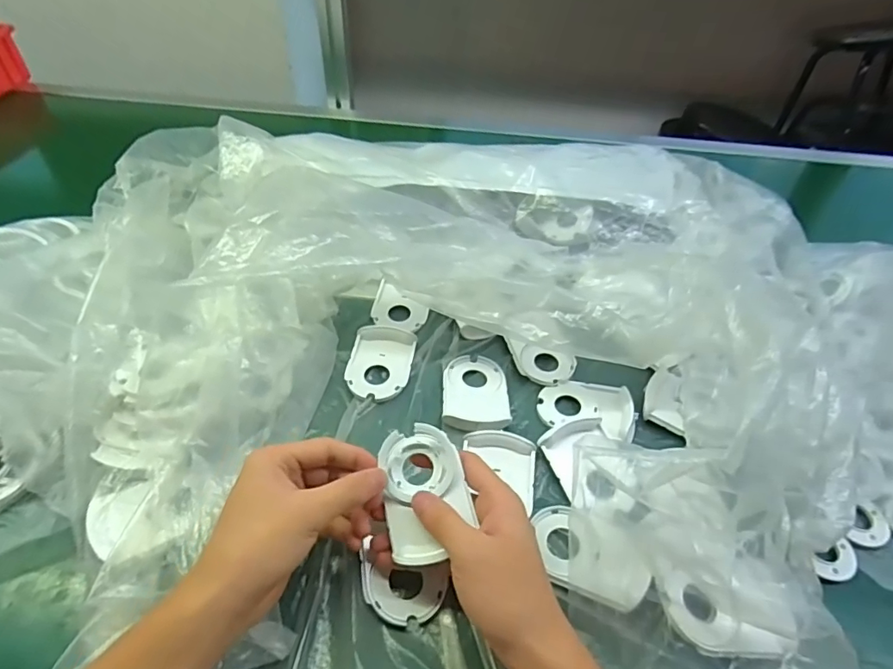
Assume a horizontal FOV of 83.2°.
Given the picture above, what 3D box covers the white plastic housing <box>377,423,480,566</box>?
[{"bbox_3d":[-0.015,0.104,0.331,0.058,0.021,0.084,-13,63,7],"label":"white plastic housing"}]

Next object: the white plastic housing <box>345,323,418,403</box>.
[{"bbox_3d":[-0.062,0.024,0.468,0.058,0.011,0.082,7,44,4],"label":"white plastic housing"}]

